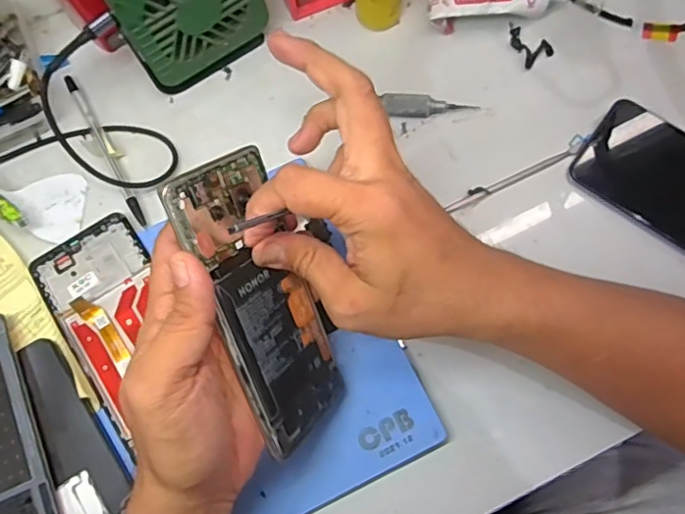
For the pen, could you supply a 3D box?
[{"bbox_3d":[-0.176,-0.080,0.427,0.007,0.013,0.144,-31,75,-7],"label":"pen"}]

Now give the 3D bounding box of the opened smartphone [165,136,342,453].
[{"bbox_3d":[-0.040,0.026,0.318,0.004,0.072,0.162,-8,110,35],"label":"opened smartphone"}]

